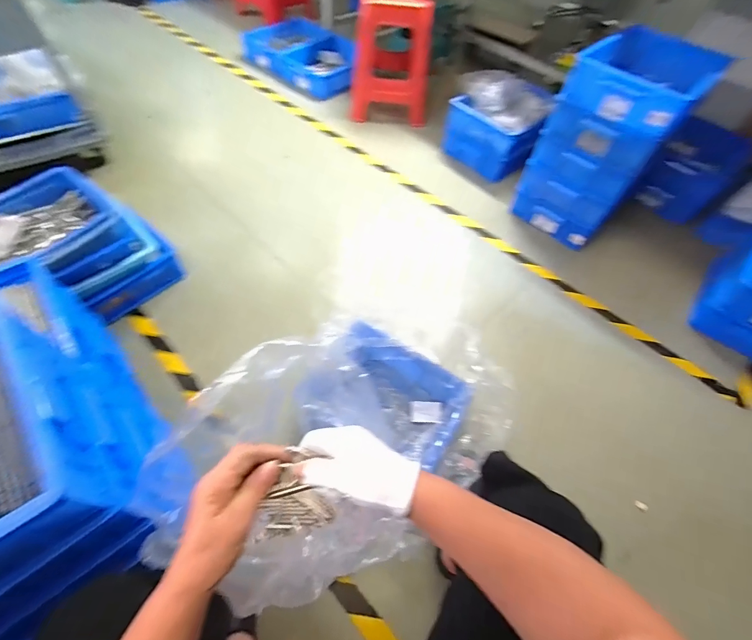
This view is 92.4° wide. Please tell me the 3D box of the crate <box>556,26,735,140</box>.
[{"bbox_3d":[0.726,-0.655,0.993,0.298,0.125,0.338,40,62,20],"label":"crate"}]

